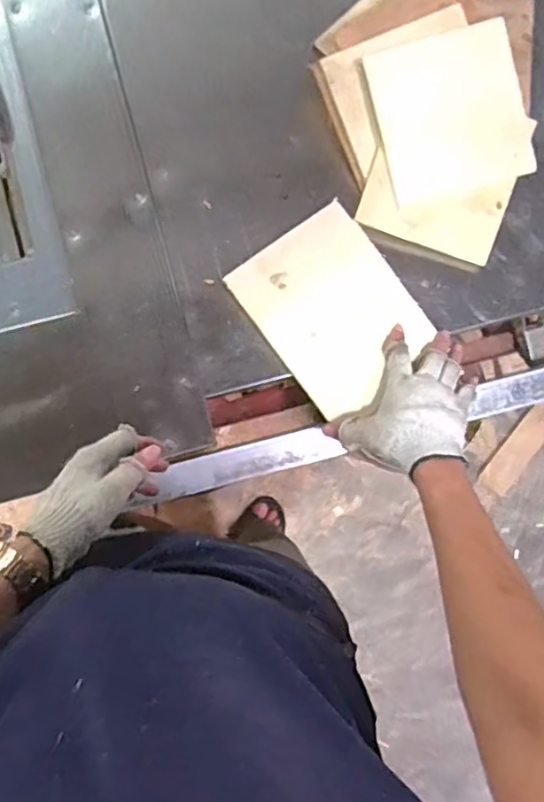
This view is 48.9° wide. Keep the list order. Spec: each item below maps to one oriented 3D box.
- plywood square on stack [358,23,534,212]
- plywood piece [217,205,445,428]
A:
[{"bbox_3d":[0.200,-0.322,0.675,0.159,0.007,0.166,-15,99,4],"label":"plywood square on stack"},{"bbox_3d":[0.070,-0.104,0.677,0.162,0.009,0.199,-37,89,-5],"label":"plywood piece"}]

